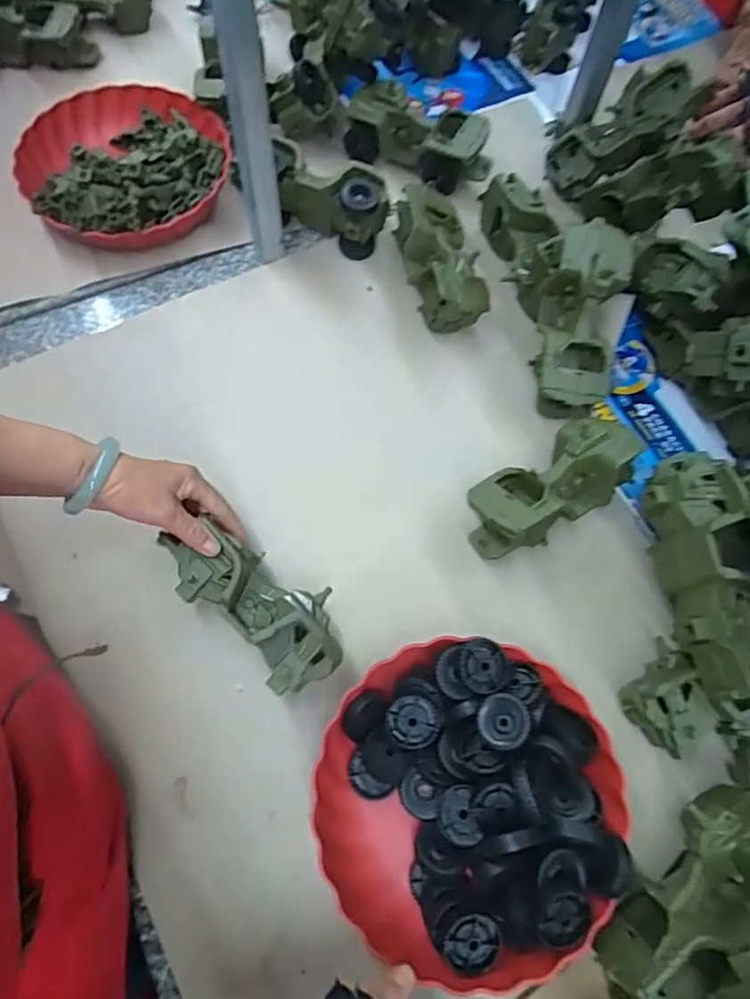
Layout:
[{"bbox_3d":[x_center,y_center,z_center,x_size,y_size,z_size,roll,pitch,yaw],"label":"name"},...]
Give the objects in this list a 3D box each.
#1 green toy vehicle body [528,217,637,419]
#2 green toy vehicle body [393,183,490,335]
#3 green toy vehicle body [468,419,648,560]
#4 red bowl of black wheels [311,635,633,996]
[{"bbox_3d":[0.209,-0.181,0.608,0.082,0.082,0.191,3,97,-2],"label":"green toy vehicle body"},{"bbox_3d":[0.074,-0.276,0.678,0.080,0.067,0.186,-10,69,-7],"label":"green toy vehicle body"},{"bbox_3d":[0.167,-0.010,0.573,0.179,0.083,0.083,-32,73,-15],"label":"green toy vehicle body"},{"bbox_3d":[0.075,0.239,0.470,0.239,0.069,0.236,1,68,-3],"label":"red bowl of black wheels"}]

